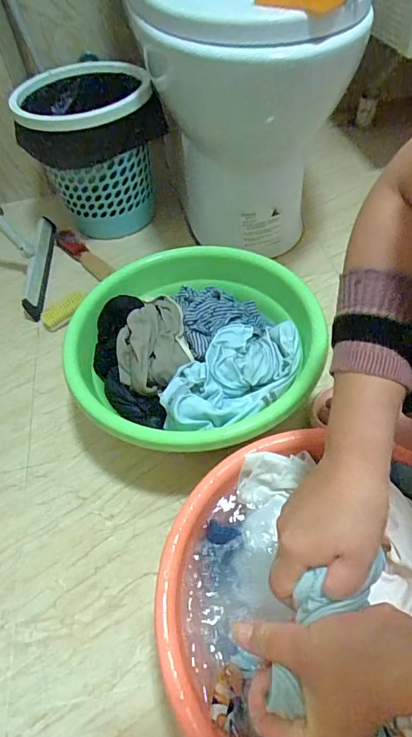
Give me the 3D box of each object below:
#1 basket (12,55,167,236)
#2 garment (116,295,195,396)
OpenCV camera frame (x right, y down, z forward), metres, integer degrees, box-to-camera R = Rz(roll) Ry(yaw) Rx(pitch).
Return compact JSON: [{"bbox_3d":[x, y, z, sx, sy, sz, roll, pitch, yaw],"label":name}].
[{"bbox_3d":[-0.229,-0.444,0.911,0.254,0.266,0.248,-12,51,-4],"label":"basket"},{"bbox_3d":[-0.084,-0.045,0.645,0.108,0.052,0.171,-13,51,-5],"label":"garment"}]

